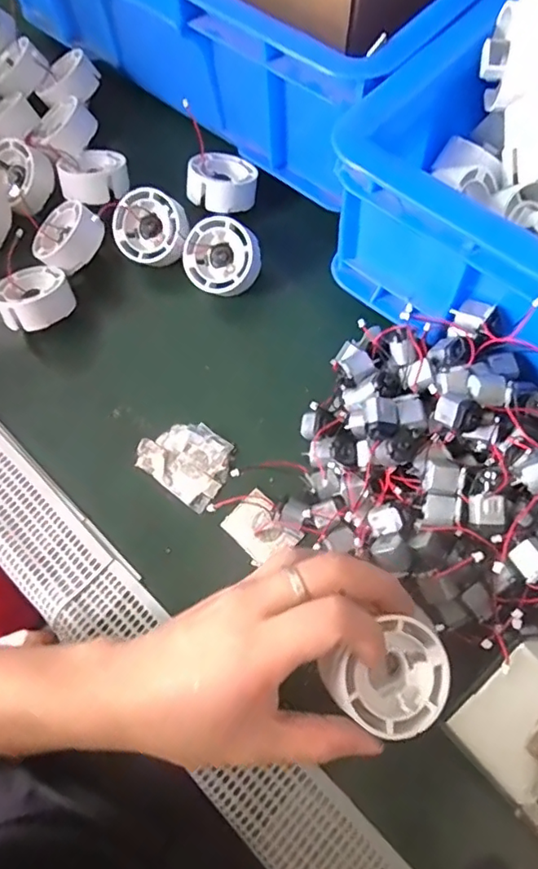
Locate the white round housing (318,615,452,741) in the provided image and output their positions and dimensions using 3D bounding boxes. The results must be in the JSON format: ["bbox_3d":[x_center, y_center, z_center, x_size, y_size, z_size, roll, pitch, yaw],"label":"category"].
[{"bbox_3d":[0.056,0.118,0.277,0.056,0.028,0.048,-30,85,-16],"label":"white round housing"}]

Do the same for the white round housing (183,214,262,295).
[{"bbox_3d":[-0.035,-0.133,0.427,0.054,0.020,0.055,-9,88,13],"label":"white round housing"}]

